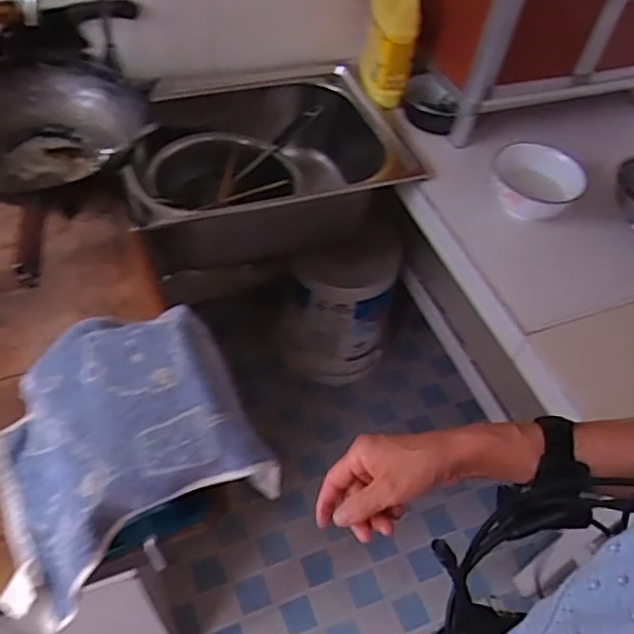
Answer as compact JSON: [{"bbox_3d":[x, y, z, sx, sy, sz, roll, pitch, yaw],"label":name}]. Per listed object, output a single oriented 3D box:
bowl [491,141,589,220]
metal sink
[{"bbox_3d":[0.375,-0.229,1.091,0.145,0.071,0.155,4,52,-5],"label":"bowl"},{"bbox_3d":[-0.108,-0.304,1.225,0.515,0.208,0.406,-14,56,-17],"label":"metal sink"}]

